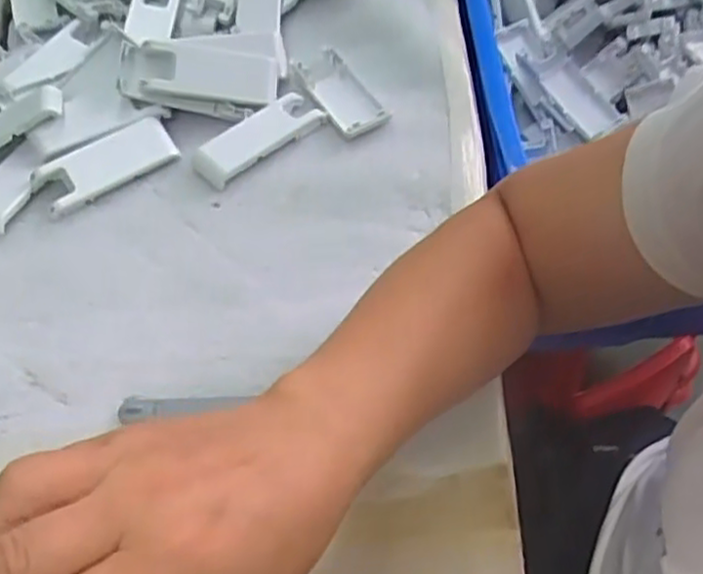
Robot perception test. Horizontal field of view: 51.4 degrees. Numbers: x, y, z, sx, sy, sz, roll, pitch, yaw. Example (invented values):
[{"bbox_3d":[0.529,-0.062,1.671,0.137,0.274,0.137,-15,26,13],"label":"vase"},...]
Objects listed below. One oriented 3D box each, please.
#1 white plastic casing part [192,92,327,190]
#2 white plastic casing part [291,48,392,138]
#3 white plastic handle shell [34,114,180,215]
[{"bbox_3d":[-0.071,-0.112,0.549,0.100,0.013,0.041,-38,59,-21],"label":"white plastic casing part"},{"bbox_3d":[-0.010,-0.153,0.570,0.037,0.015,0.099,-25,55,-13],"label":"white plastic casing part"},{"bbox_3d":[-0.180,-0.090,0.537,0.099,0.008,0.040,-31,84,-14],"label":"white plastic handle shell"}]

